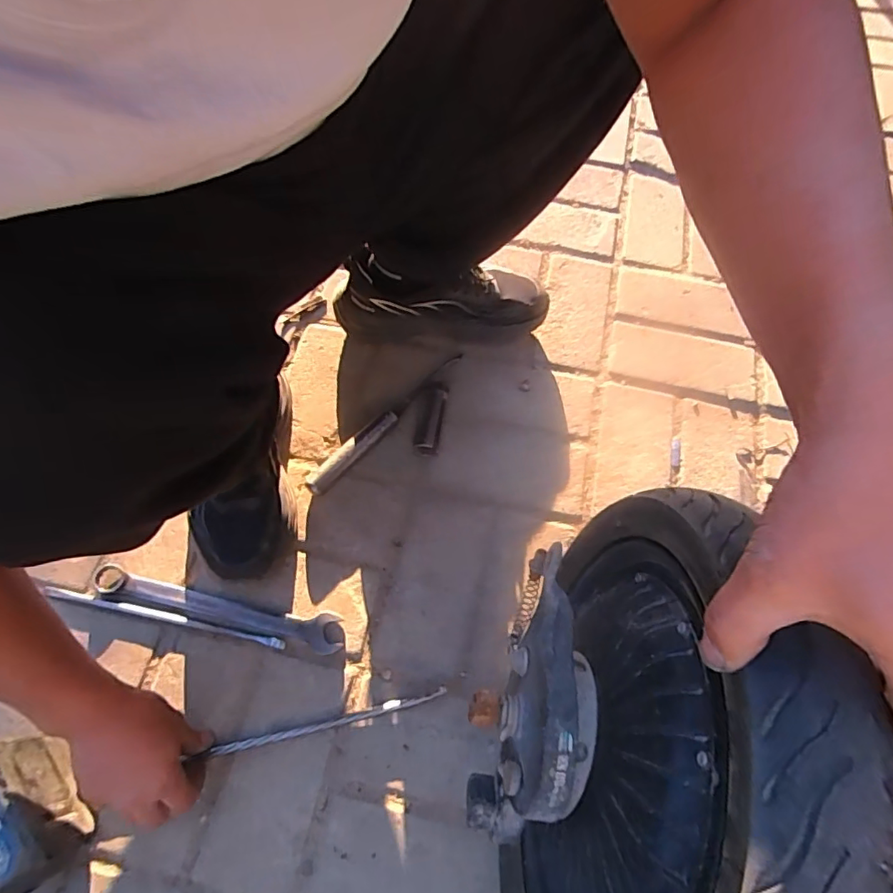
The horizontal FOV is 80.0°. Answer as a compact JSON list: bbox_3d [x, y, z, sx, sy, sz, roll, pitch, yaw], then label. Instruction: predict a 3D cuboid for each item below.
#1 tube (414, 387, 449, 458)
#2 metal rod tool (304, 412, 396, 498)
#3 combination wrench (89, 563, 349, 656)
[{"bbox_3d":[-0.017,-0.031,0.641,0.027,0.024,0.086,11,65,4],"label":"tube"},{"bbox_3d":[-0.111,0.006,0.623,0.022,0.024,0.129,38,69,15],"label":"metal rod tool"},{"bbox_3d":[-0.237,0.165,0.548,0.260,0.014,0.035,12,65,4],"label":"combination wrench"}]

